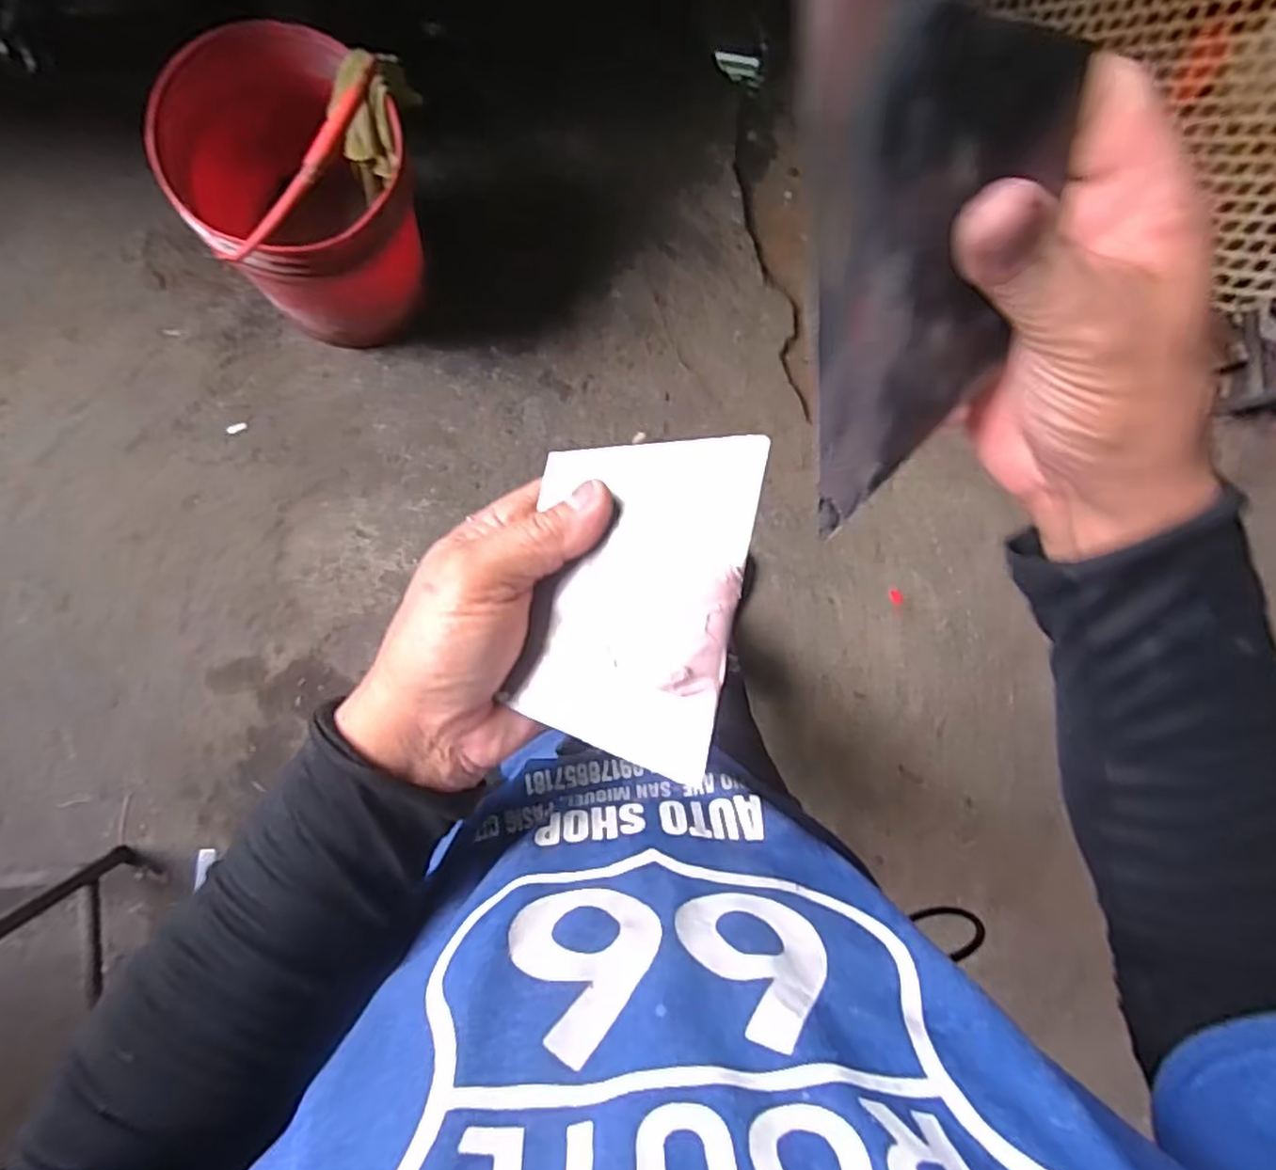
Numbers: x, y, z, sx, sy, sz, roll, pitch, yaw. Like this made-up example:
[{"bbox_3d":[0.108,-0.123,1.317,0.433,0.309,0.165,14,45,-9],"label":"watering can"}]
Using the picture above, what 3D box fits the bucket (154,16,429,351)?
[{"bbox_3d":[-0.485,-0.563,1.032,0.296,0.456,0.281,0,88,-9],"label":"bucket"}]

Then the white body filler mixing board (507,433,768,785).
[{"bbox_3d":[-0.003,0.003,0.251,0.085,0.010,0.117,2,76,27],"label":"white body filler mixing board"}]

